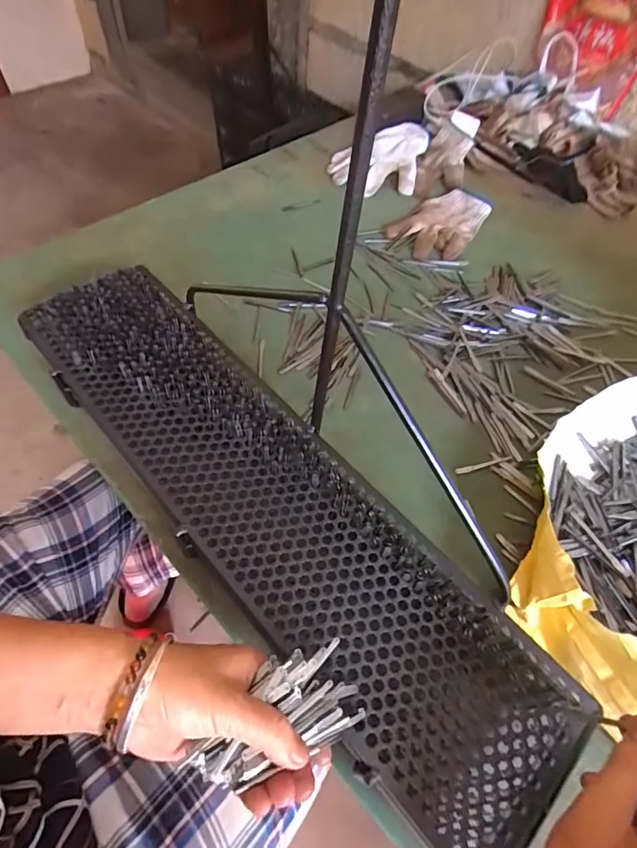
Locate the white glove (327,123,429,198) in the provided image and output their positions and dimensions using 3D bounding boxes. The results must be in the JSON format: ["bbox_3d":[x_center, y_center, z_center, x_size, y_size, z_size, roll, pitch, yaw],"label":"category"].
[{"bbox_3d":[0.109,-0.444,0.769,0.188,0.049,0.109,-38,68,-24],"label":"white glove"}]

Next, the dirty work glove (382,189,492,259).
[{"bbox_3d":[0.197,-0.314,0.718,0.106,0.017,0.173,41,64,19],"label":"dirty work glove"}]

